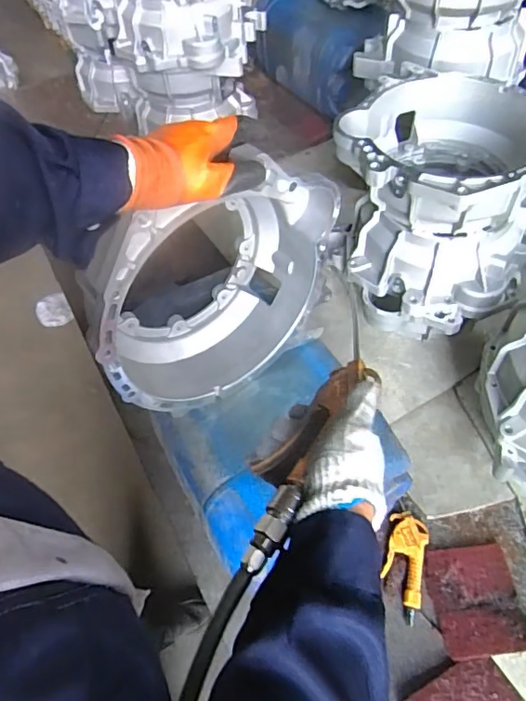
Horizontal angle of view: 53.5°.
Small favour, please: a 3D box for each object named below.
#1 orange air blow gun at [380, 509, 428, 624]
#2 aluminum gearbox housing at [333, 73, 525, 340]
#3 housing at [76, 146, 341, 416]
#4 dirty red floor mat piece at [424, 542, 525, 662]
[{"bbox_3d":[0.222,0.335,0.820,0.068,0.019,0.156,11,55,12],"label":"orange air blow gun"},{"bbox_3d":[0.307,-0.265,0.953,0.352,0.288,0.348,5,54,8],"label":"aluminum gearbox housing"},{"bbox_3d":[-0.072,-0.095,0.654,0.323,0.310,0.127,-32,58,-19],"label":"housing"},{"bbox_3d":[0.323,0.377,0.793,0.128,0.011,0.150,-8,54,-2],"label":"dirty red floor mat piece"}]

